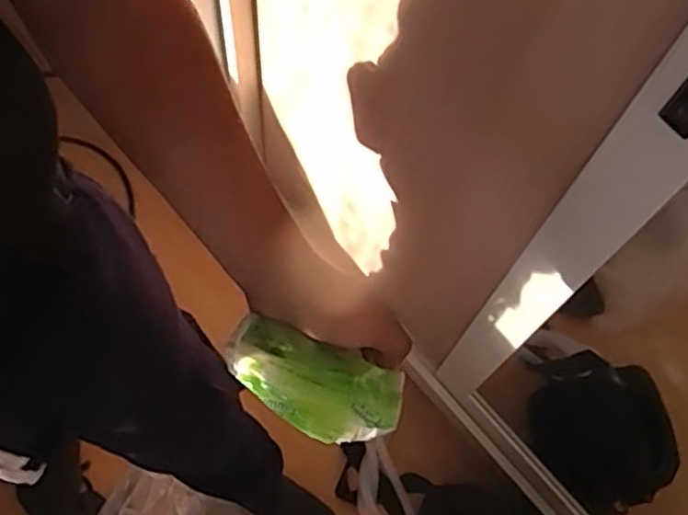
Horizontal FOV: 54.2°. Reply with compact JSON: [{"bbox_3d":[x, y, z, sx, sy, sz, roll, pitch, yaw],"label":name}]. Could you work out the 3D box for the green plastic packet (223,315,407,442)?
[{"bbox_3d":[-0.023,0.090,0.477,0.125,0.036,0.061,26,67,-4],"label":"green plastic packet"}]

